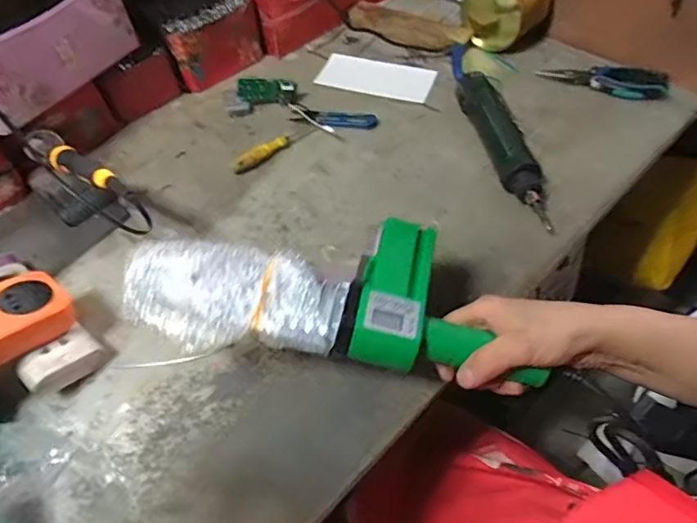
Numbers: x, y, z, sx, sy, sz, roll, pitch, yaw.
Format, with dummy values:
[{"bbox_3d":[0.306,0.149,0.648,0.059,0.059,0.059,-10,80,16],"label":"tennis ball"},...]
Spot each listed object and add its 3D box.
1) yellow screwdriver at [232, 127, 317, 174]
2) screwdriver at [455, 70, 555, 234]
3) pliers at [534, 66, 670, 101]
[{"bbox_3d":[-0.091,-0.140,0.596,0.112,0.020,0.017,-36,61,-20],"label":"yellow screwdriver"},{"bbox_3d":[0.185,-0.130,0.566,0.054,0.046,0.231,-14,55,-7],"label":"screwdriver"},{"bbox_3d":[0.339,-0.243,0.655,0.157,0.036,0.037,14,58,11],"label":"pliers"}]

